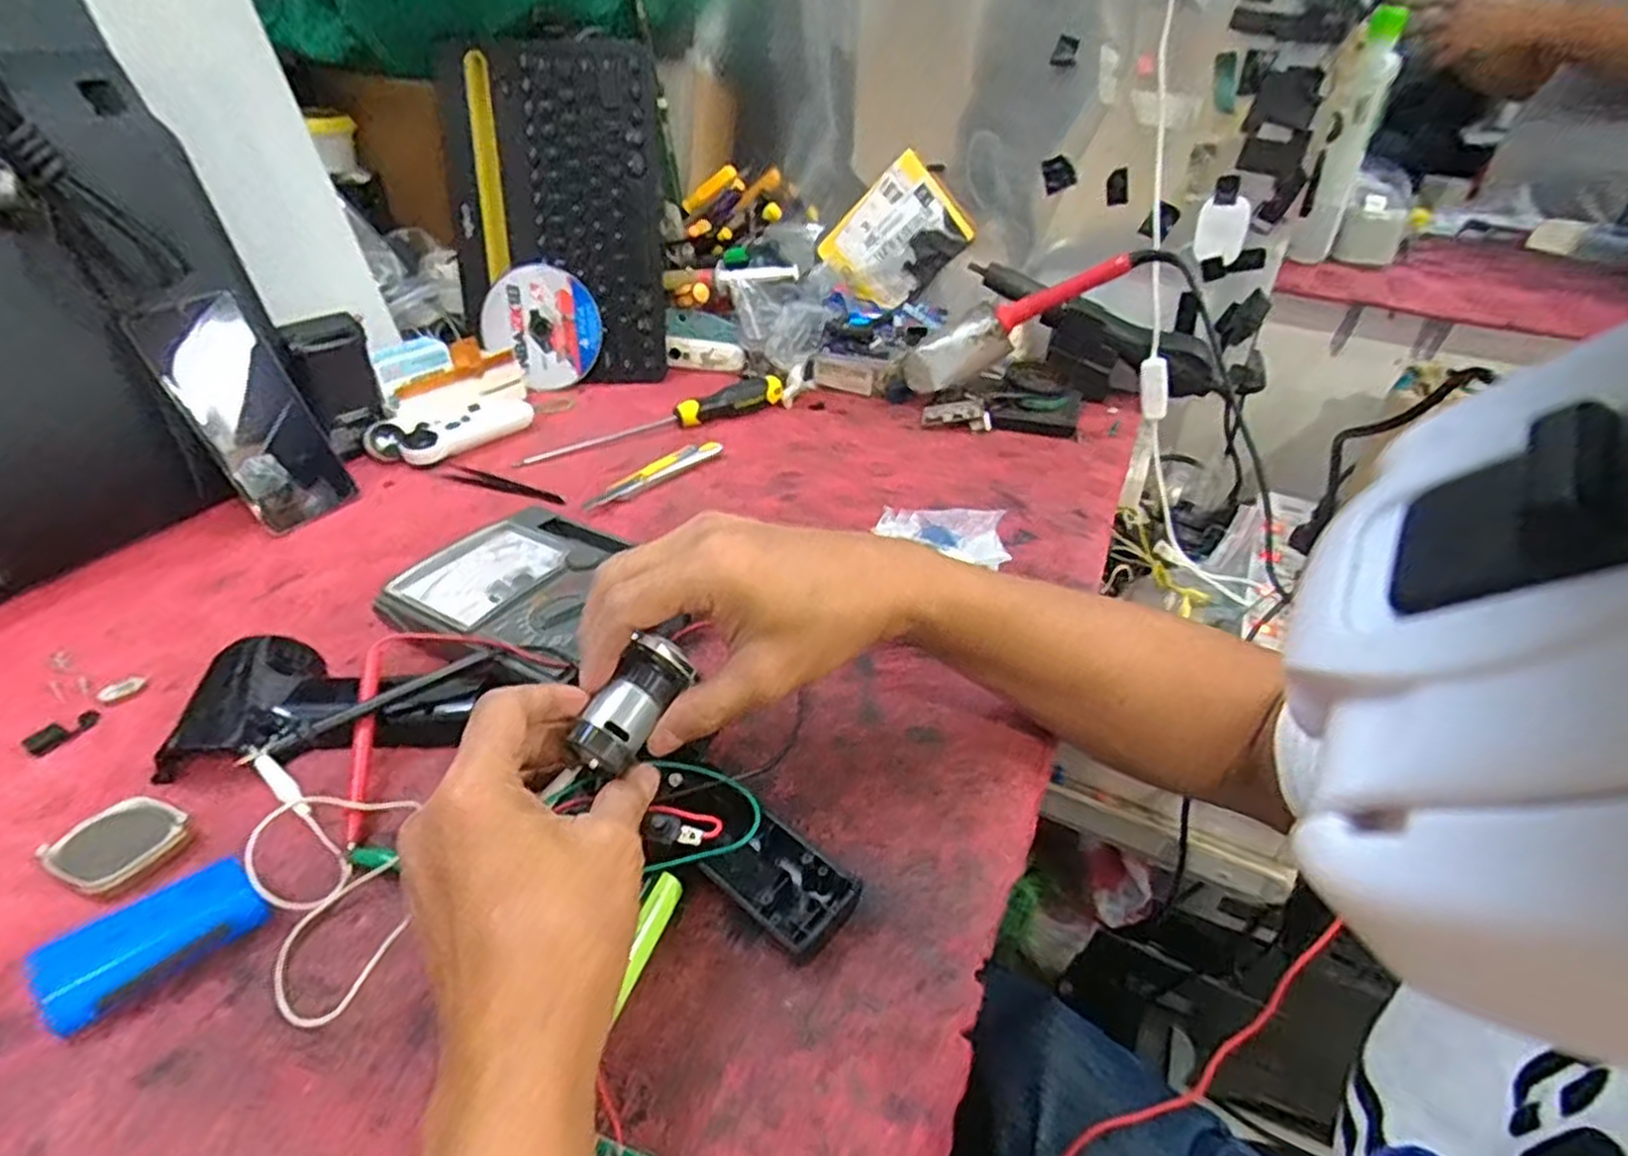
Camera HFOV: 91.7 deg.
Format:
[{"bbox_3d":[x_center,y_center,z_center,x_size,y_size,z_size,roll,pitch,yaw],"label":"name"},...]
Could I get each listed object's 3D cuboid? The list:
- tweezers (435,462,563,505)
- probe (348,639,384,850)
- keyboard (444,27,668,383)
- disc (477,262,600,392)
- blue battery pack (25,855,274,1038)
[{"bbox_3d":[-0.245,-0.074,0.621,0.118,0.007,0.022,16,37,20],"label":"tweezers"},{"bbox_3d":[-0.215,0.077,0.379,0.009,0.008,0.109,-8,51,-13],"label":"probe"},{"bbox_3d":[-0.241,-0.345,0.755,0.187,0.291,0.029,2,21,0],"label":"keyboard"},{"bbox_3d":[-0.264,-0.248,0.772,0.115,0.105,0.007,44,13,-5],"label":"disc"},{"bbox_3d":[-0.245,0.133,0.295,0.031,0.024,0.063,26,42,31],"label":"blue battery pack"}]

